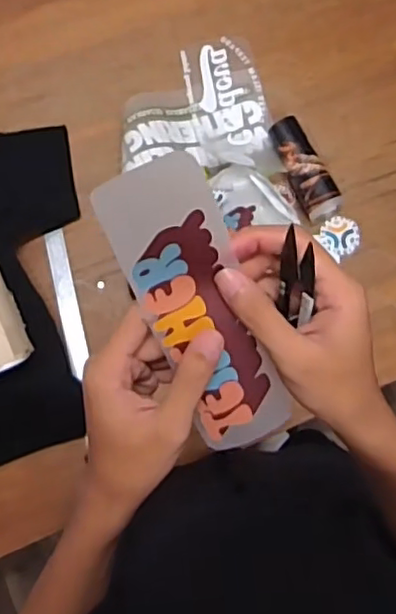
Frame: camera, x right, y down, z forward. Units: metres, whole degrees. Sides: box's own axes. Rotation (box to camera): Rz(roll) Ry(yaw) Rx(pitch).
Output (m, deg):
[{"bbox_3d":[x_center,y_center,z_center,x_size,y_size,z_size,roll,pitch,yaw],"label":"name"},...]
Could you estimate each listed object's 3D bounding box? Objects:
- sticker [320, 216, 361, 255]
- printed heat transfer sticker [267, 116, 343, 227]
[{"bbox_3d":[0.198,-0.099,0.844,0.052,0.006,0.055,0,80,1],"label":"sticker"},{"bbox_3d":[0.147,-0.189,0.836,0.056,0.049,0.147,-27,84,-4],"label":"printed heat transfer sticker"}]

